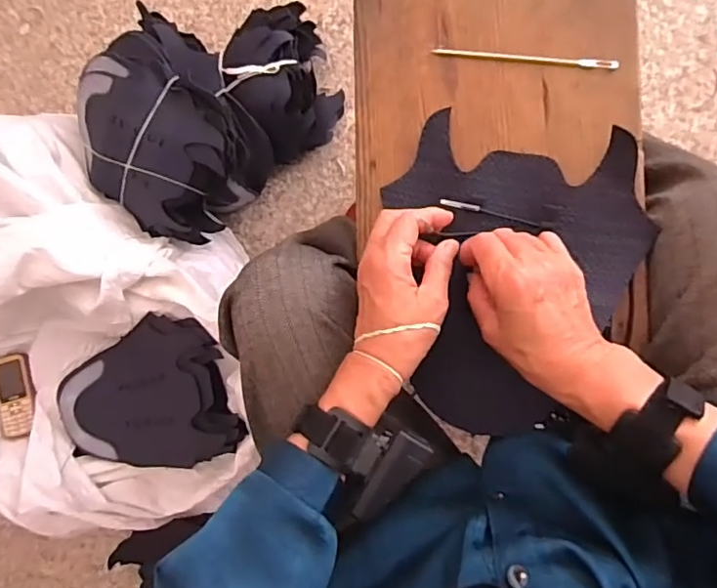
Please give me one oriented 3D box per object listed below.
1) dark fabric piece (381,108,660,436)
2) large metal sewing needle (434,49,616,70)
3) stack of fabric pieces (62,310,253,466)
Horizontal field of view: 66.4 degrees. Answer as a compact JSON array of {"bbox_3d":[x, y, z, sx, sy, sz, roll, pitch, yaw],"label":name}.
[{"bbox_3d":[0.112,-0.013,0.437,0.197,0.020,0.241,13,91,10],"label":"dark fabric piece"},{"bbox_3d":[0.135,-0.196,0.452,0.146,0.010,0.007,11,91,10],"label":"large metal sewing needle"},{"bbox_3d":[-0.316,0.157,0.815,0.260,0.052,0.217,-16,86,9],"label":"stack of fabric pieces"}]

